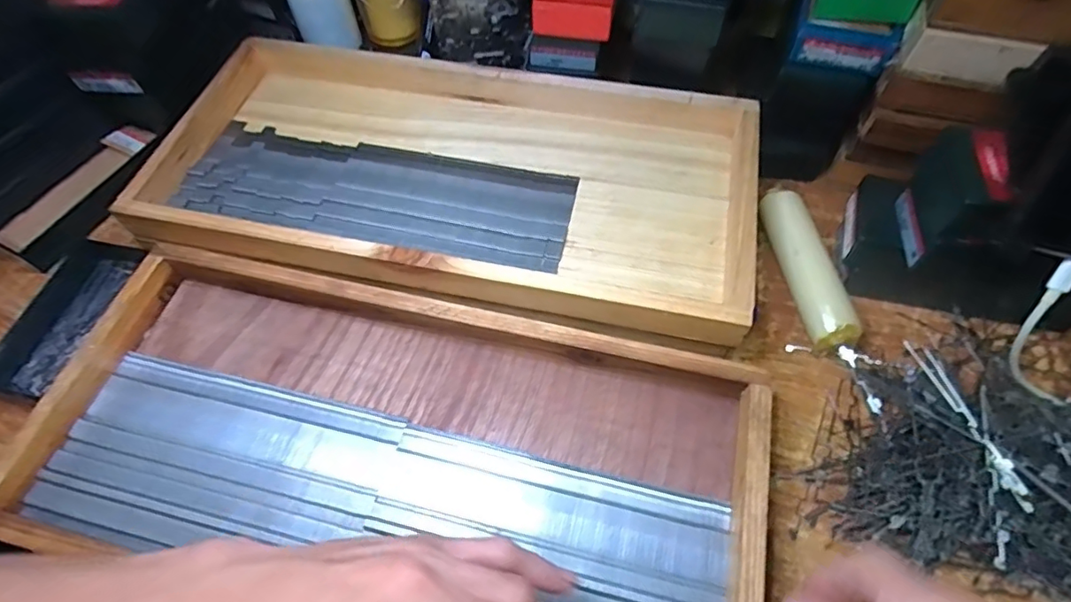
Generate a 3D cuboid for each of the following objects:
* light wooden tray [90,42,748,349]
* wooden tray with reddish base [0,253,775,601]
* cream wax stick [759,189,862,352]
[{"bbox_3d":[-0.061,-0.101,0.422,0.437,0.038,0.224,11,60,8],"label":"light wooden tray"},{"bbox_3d":[-0.087,0.091,0.339,0.427,0.045,0.194,12,65,9],"label":"wooden tray with reddish base"},{"bbox_3d":[0.192,-0.025,0.400,0.031,0.023,0.125,-6,59,-2],"label":"cream wax stick"}]

